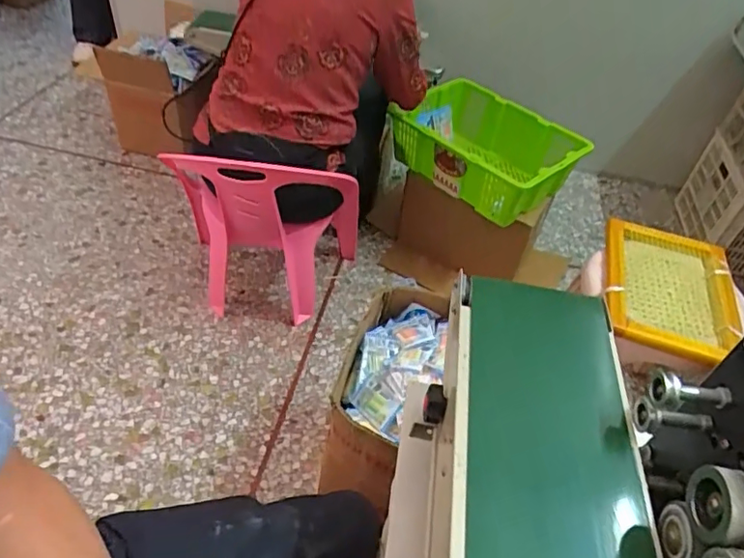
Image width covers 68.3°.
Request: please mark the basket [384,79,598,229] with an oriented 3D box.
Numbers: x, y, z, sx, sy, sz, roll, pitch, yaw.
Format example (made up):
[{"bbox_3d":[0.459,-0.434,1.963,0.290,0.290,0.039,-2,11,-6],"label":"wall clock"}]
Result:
[{"bbox_3d":[0.320,-0.368,1.563,0.487,0.209,0.352,31,50,21],"label":"basket"}]

